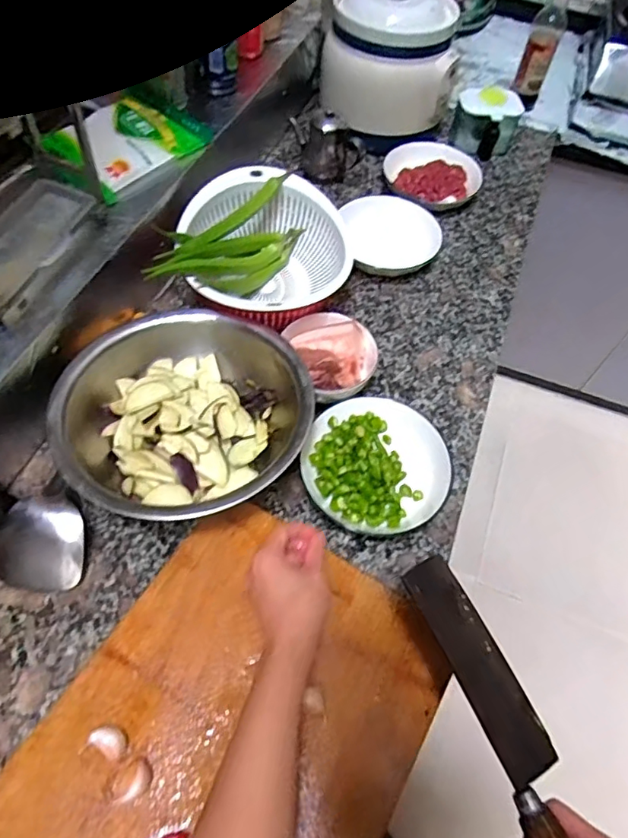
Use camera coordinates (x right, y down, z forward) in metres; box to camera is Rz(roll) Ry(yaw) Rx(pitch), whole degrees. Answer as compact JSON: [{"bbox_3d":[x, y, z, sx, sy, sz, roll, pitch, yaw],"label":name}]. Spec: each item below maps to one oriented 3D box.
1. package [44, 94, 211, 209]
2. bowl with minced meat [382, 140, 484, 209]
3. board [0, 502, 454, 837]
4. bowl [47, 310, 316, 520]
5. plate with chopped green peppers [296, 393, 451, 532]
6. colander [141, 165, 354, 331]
[{"bbox_3d":[-0.260,-0.374,0.719,0.124,0.056,0.225,31,60,15],"label":"package"},{"bbox_3d":[0.211,-0.430,0.924,0.159,0.041,0.136,-19,61,-15],"label":"bowl with minced meat"},{"bbox_3d":[-0.071,0.288,0.469,0.295,0.031,0.384,28,60,13],"label":"board"},{"bbox_3d":[-0.144,-0.001,0.609,0.266,0.094,0.255,2,57,-3],"label":"bowl"},{"bbox_3d":[0.073,0.052,0.619,0.166,0.038,0.157,2,57,-3],"label":"plate with chopped green peppers"},{"bbox_3d":[-0.075,-0.224,0.736,0.230,0.099,0.247,33,61,16],"label":"colander"}]

